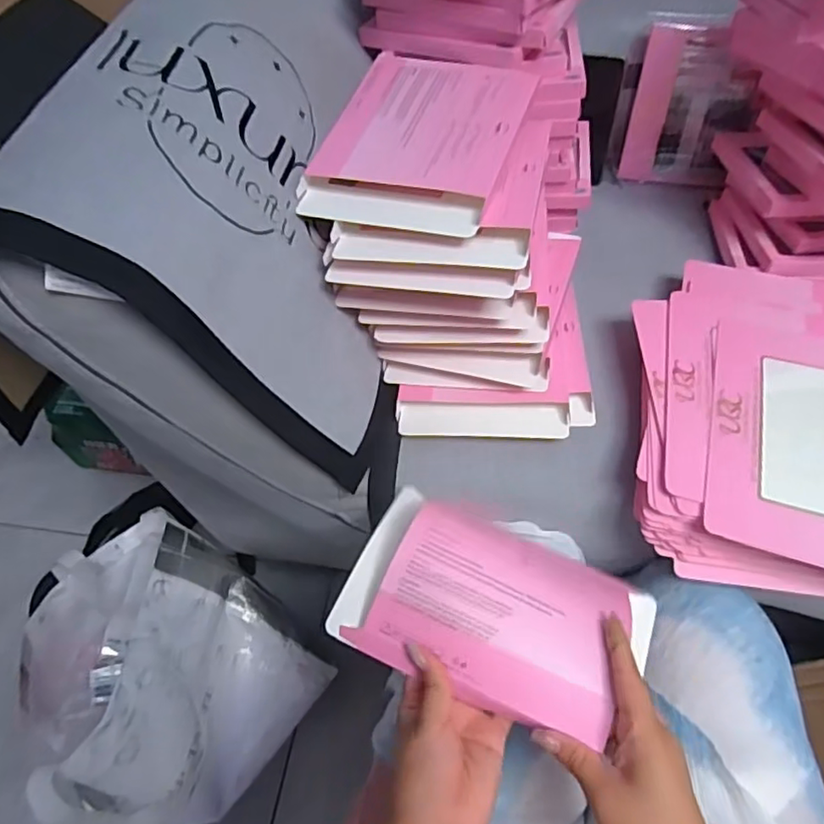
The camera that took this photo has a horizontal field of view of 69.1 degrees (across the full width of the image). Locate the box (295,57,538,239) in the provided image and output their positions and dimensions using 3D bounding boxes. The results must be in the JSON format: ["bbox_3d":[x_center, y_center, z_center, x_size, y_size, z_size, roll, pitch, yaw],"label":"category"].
[{"bbox_3d":[0.013,-0.241,0.524,0.162,0.038,0.213,15,57,15],"label":"box"}]

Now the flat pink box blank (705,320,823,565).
[{"bbox_3d":[0.348,0.018,0.500,0.181,0.012,0.246,14,57,14],"label":"flat pink box blank"}]

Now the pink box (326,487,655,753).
[{"bbox_3d":[0.064,0.152,0.458,0.226,0.073,0.146,20,59,17],"label":"pink box"}]

